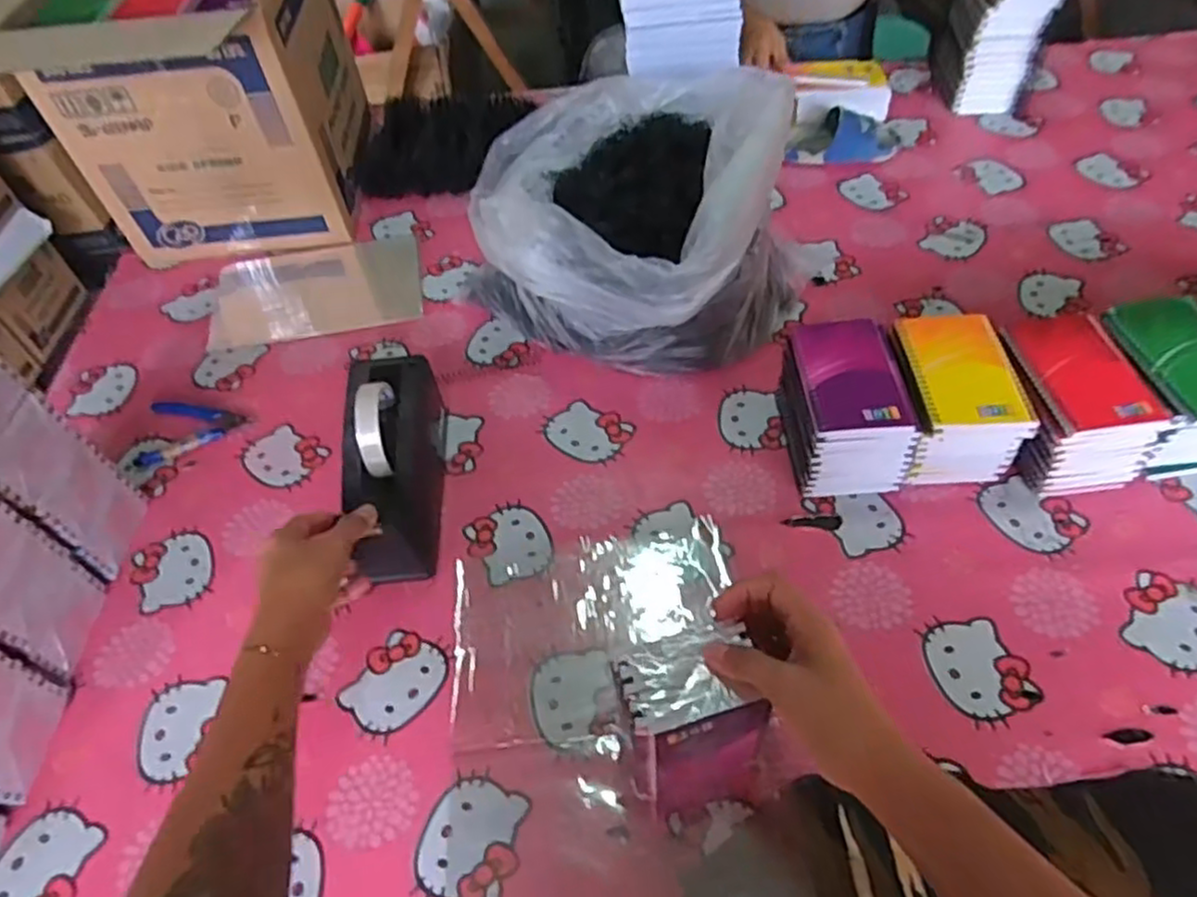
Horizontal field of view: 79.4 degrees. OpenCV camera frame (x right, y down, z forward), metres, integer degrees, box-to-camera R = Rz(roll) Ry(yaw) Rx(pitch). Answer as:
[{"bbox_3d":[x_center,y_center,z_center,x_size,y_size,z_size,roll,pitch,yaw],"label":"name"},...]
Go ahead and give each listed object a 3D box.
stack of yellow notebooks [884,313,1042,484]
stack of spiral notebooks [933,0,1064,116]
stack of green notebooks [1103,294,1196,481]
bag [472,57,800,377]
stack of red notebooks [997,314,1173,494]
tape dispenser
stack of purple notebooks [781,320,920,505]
[{"bbox_3d":[0.321,-0.042,0.670,0.099,0.101,0.132,-5,52,0],"label":"stack of yellow notebooks"},{"bbox_3d":[0.560,-0.614,1.014,0.097,0.248,0.156,-1,52,3],"label":"stack of spiral notebooks"},{"bbox_3d":[0.529,-0.057,0.673,0.106,0.099,0.140,-7,52,-2],"label":"stack of green notebooks"},{"bbox_3d":[0.038,-0.251,0.788,0.323,0.213,0.295,35,61,27],"label":"bag"},{"bbox_3d":[0.421,-0.038,0.662,0.107,0.101,0.135,-10,52,-5],"label":"stack of red notebooks"},{"bbox_3d":[-0.194,0.010,0.664,0.072,0.120,0.205,-5,52,0],"label":"tape dispenser"},{"bbox_3d":[0.228,-0.036,0.668,0.094,0.106,0.135,-4,52,1],"label":"stack of purple notebooks"}]

